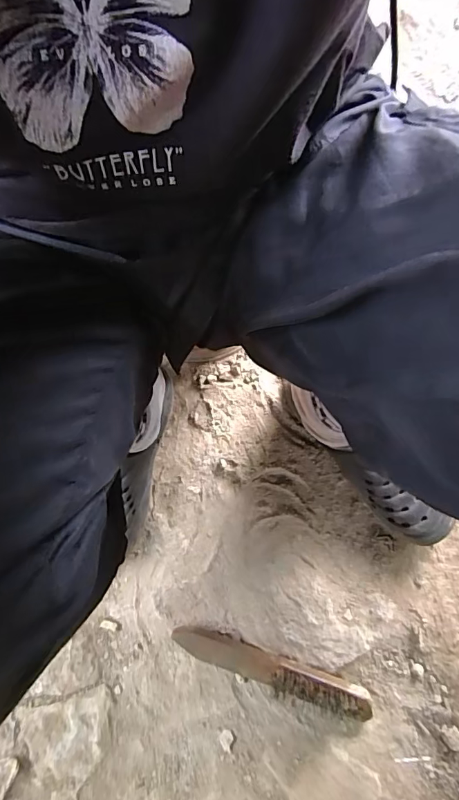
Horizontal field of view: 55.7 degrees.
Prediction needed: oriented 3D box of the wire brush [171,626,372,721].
[{"bbox_3d":[0.045,0.311,0.498,0.226,0.037,0.031,15,78,5],"label":"wire brush"}]

